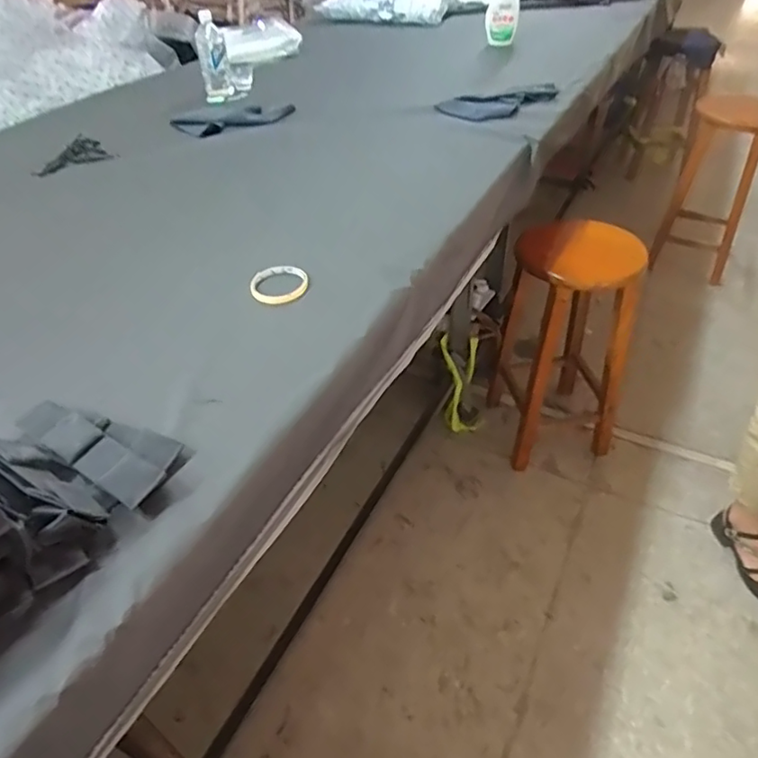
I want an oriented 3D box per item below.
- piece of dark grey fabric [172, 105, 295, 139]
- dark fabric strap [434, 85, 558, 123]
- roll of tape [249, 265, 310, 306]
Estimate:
[{"bbox_3d":[-0.364,-0.654,1.445,0.290,0.038,0.077,-22,45,-20],"label":"piece of dark grey fabric"},{"bbox_3d":[0.310,-0.698,1.441,0.158,0.016,0.351,33,49,29],"label":"dark fabric strap"},{"bbox_3d":[-0.153,-0.147,0.884,0.088,0.024,0.093,-2,42,2],"label":"roll of tape"}]

